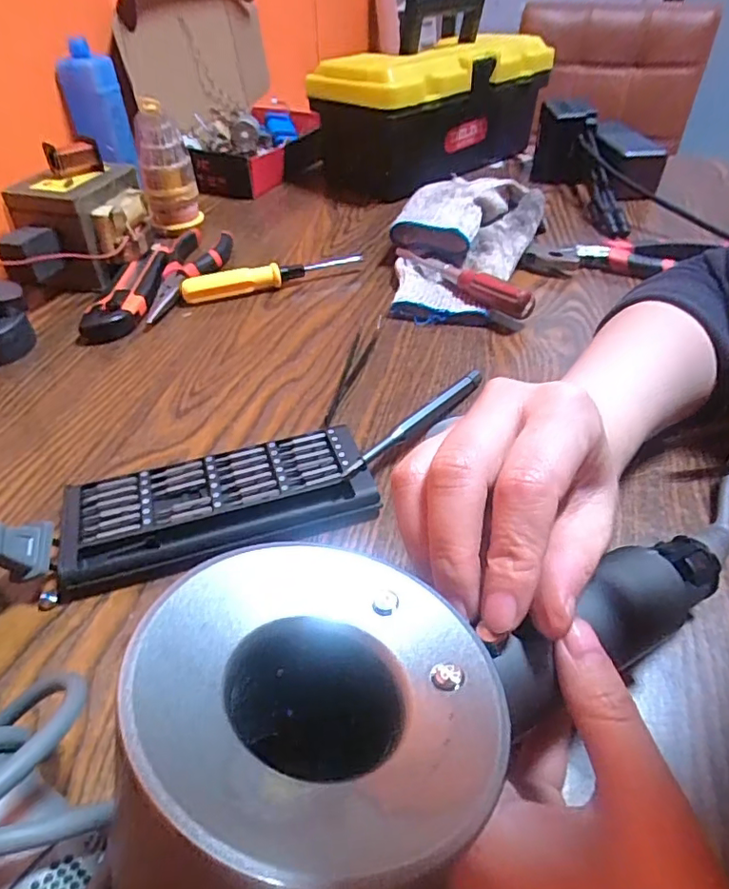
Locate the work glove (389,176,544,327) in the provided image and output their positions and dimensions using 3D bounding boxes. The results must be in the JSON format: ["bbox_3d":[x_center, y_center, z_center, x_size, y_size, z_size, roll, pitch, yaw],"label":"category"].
[{"bbox_3d":[0.083,-0.175,0.489,0.121,0.070,0.176,12,43,14],"label":"work glove"}]

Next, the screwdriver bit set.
[{"bbox_3d":[-0.075,0.029,0.294,0.154,0.014,0.065,-14,43,-15],"label":"screwdriver bit set"}]

